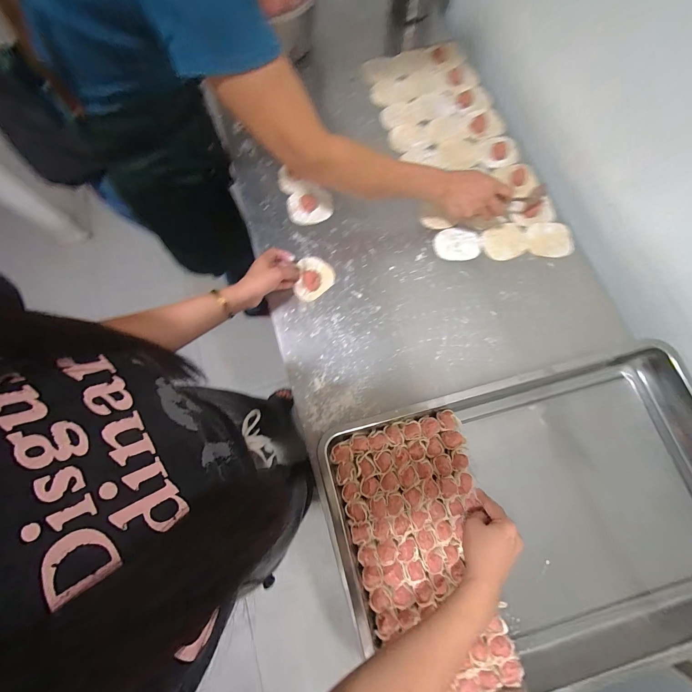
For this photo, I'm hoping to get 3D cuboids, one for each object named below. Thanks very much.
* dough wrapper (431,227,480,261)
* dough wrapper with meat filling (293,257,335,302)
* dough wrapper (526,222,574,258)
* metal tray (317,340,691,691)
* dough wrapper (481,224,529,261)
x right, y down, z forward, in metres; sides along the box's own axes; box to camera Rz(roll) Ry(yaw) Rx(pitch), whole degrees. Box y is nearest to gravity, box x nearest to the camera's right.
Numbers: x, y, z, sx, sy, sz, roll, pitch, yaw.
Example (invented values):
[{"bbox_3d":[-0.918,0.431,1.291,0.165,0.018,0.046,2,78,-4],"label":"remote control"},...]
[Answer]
[{"bbox_3d":[0.214,-0.198,0.609,0.088,0.004,0.066,2,74,1],"label":"dough wrapper"},{"bbox_3d":[-0.056,-0.127,0.582,0.067,0.026,0.088,6,77,3],"label":"dough wrapper with meat filling"},{"bbox_3d":[0.398,-0.208,0.613,0.085,0.004,0.074,0,74,0],"label":"dough wrapper"},{"bbox_3d":[0.295,0.240,0.464,0.612,0.053,0.387,-15,74,-4],"label":"metal tray"},{"bbox_3d":[0.309,-0.202,0.611,0.089,0.005,0.069,-15,74,-4],"label":"dough wrapper"}]

